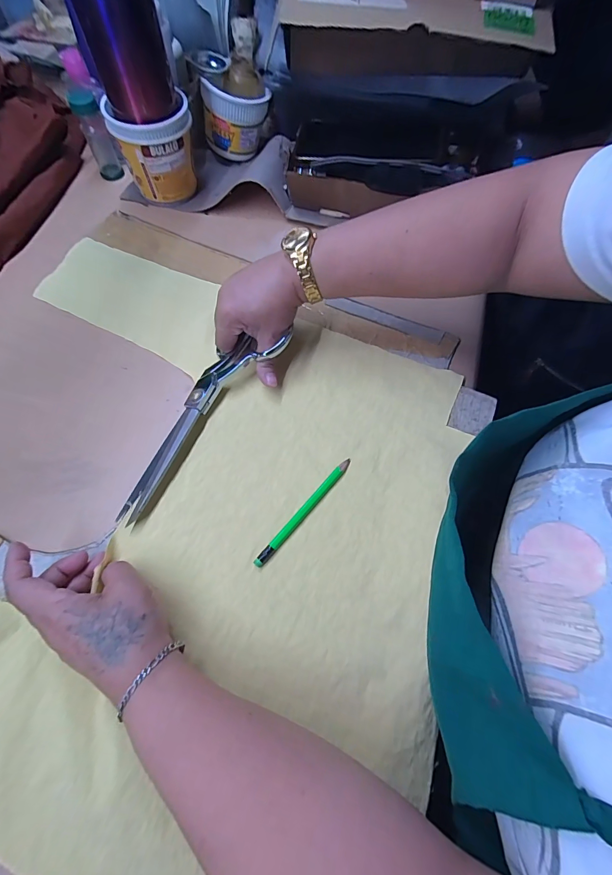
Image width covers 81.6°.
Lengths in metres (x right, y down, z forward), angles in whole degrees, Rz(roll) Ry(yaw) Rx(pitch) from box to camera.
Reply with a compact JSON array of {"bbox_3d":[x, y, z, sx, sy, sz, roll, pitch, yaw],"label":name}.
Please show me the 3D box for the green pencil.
[{"bbox_3d":[-0.001,0.062,0.308,0.009,0.005,0.119,39,71,14],"label":"green pencil"}]

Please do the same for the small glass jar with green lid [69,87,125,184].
[{"bbox_3d":[-0.265,-0.381,0.450,0.030,0.083,0.027,-24,69,-11],"label":"small glass jar with green lid"}]

